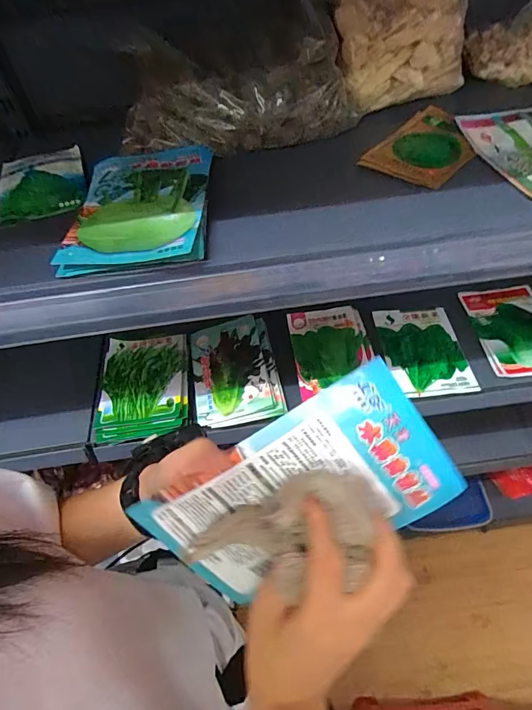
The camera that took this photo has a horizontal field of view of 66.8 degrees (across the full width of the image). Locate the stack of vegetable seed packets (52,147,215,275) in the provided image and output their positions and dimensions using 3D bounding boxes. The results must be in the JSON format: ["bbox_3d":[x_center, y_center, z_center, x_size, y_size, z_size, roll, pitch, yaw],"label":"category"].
[{"bbox_3d":[-0.128,-0.159,0.423,0.133,0.024,0.197,-4,55,2],"label":"stack of vegetable seed packets"}]

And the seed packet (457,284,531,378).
[{"bbox_3d":[0.427,-0.047,0.697,0.132,0.015,0.189,-7,50,3],"label":"seed packet"}]

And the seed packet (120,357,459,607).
[{"bbox_3d":[0.021,0.098,0.268,0.190,0.121,0.009,-34,23,13],"label":"seed packet"}]

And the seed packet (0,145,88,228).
[{"bbox_3d":[-0.270,-0.206,0.485,0.100,0.007,0.161,-21,54,-10],"label":"seed packet"}]

